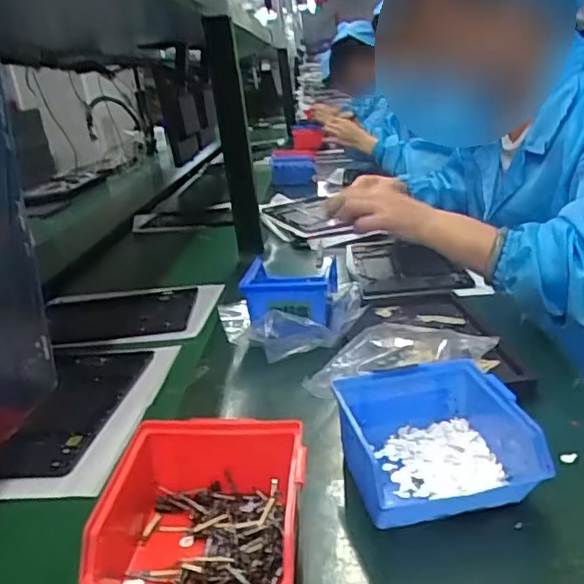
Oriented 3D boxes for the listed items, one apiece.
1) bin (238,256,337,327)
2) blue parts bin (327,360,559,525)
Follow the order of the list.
[{"bbox_3d":[0.002,-0.010,0.779,0.106,0.065,0.134,-3,18,14],"label":"bin"},{"bbox_3d":[0.104,0.114,0.463,0.122,0.063,0.131,-7,20,-7],"label":"blue parts bin"}]

